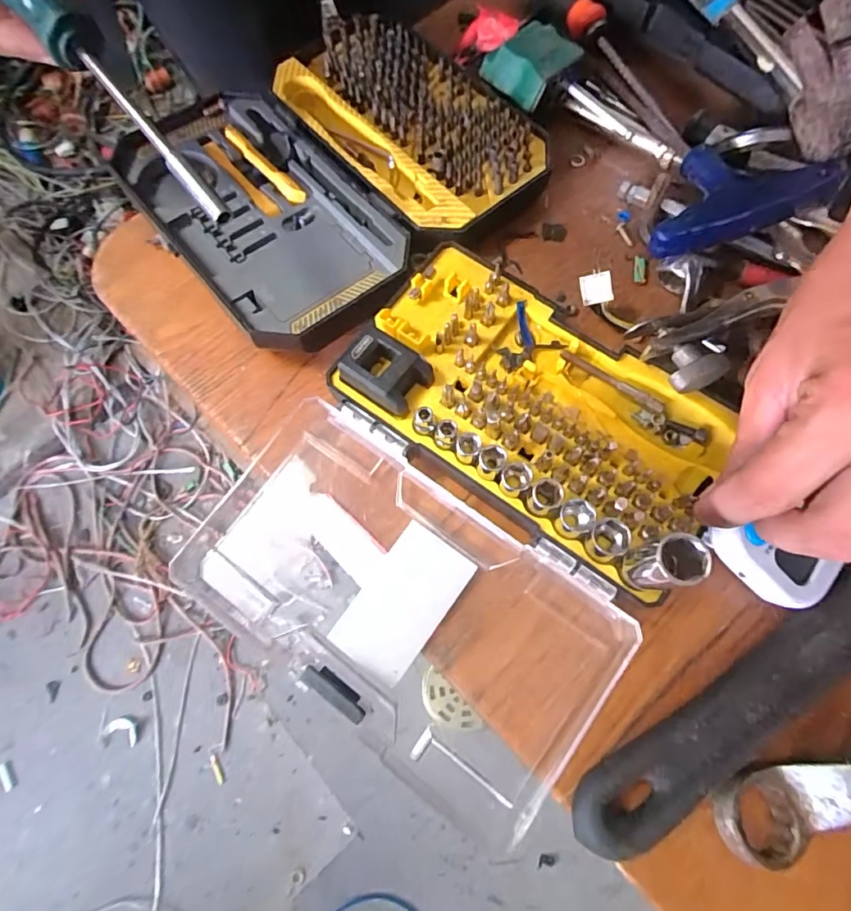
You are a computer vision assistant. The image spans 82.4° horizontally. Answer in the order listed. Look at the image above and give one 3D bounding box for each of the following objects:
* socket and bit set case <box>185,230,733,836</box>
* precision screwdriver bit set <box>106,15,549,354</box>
[{"bbox_3d":[0.021,0.018,0.240,0.204,0.035,0.229,35,78,10],"label":"socket and bit set case"},{"bbox_3d":[-0.056,-0.175,0.299,0.212,0.027,0.187,-36,77,-9],"label":"precision screwdriver bit set"}]

